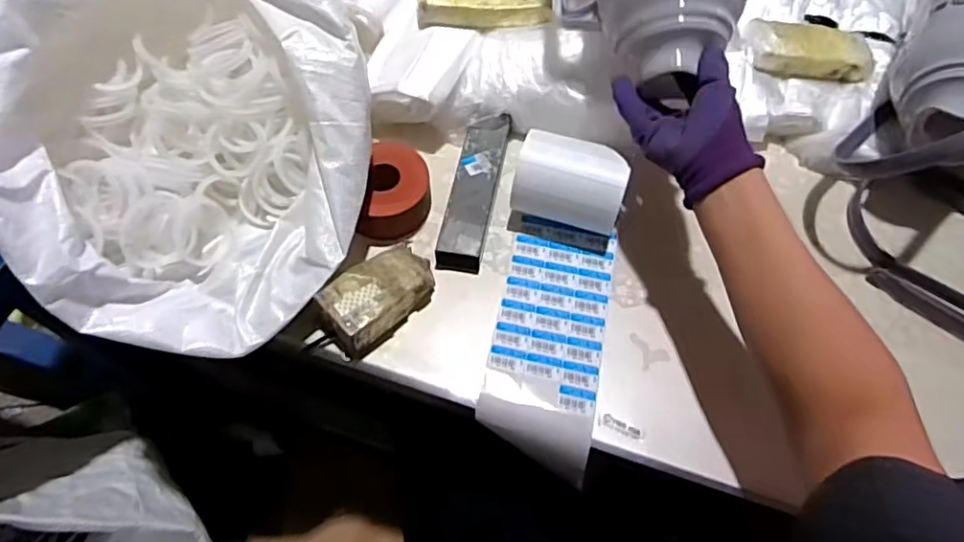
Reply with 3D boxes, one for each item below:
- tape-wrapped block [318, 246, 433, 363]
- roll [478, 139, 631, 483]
[{"bbox_3d":[-0.100,0.022,0.592,0.066,0.050,0.124,40,66,19],"label":"tape-wrapped block"},{"bbox_3d":[0.074,0.028,0.607,0.120,0.079,0.332,7,77,2],"label":"roll"}]

